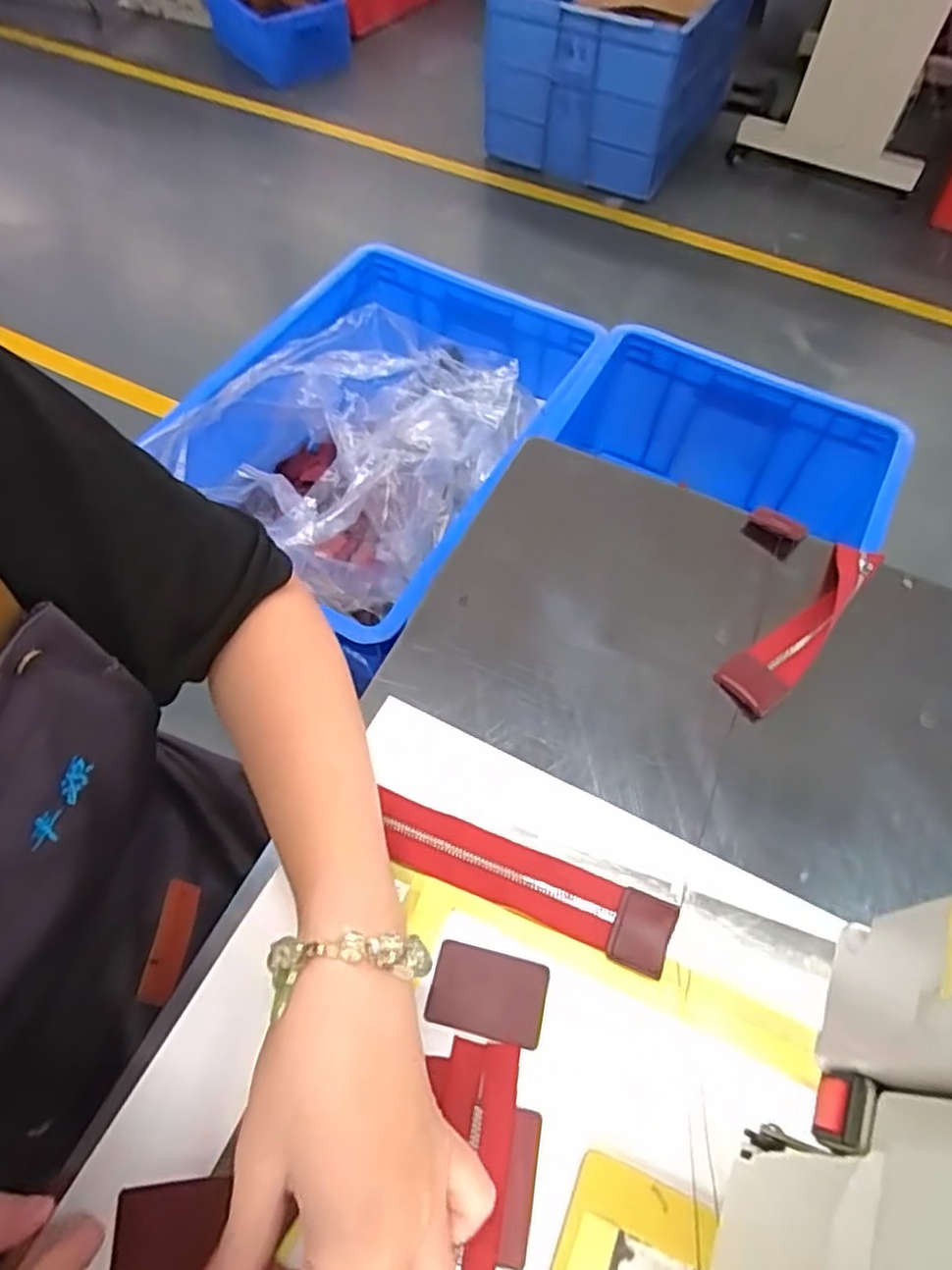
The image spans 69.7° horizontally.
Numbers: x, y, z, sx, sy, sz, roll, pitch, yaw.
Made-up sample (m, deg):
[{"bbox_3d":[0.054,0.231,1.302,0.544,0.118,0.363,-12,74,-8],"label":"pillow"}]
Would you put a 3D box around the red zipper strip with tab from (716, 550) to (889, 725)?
[{"bbox_3d":[0.197,-0.007,0.414,0.034,0.011,0.144,40,67,19],"label":"red zipper strip with tab"}]

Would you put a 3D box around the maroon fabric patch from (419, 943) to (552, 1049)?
[{"bbox_3d":[0.006,0.164,0.313,0.051,0.004,0.035,12,61,5],"label":"maroon fabric patch"}]

